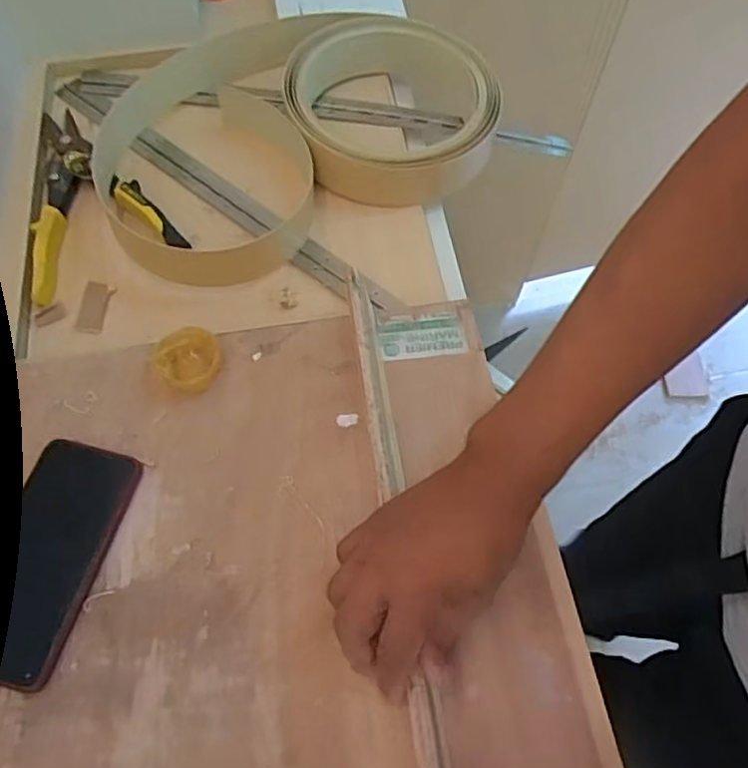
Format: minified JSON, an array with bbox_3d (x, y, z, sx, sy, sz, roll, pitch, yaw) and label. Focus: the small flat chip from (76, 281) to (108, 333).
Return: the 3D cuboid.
[{"bbox_3d":[-0.251,-0.069,0.579,0.021,0.009,0.050,1,63,0],"label":"small flat chip"}]

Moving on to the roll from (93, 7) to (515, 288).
[{"bbox_3d":[-0.085,-0.265,0.651,0.394,0.065,0.296,-26,66,-13],"label":"roll"}]

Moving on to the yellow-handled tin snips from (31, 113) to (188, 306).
[{"bbox_3d":[-0.283,-0.180,0.619,0.135,0.019,0.204,-26,66,-13],"label":"yellow-handled tin snips"}]

